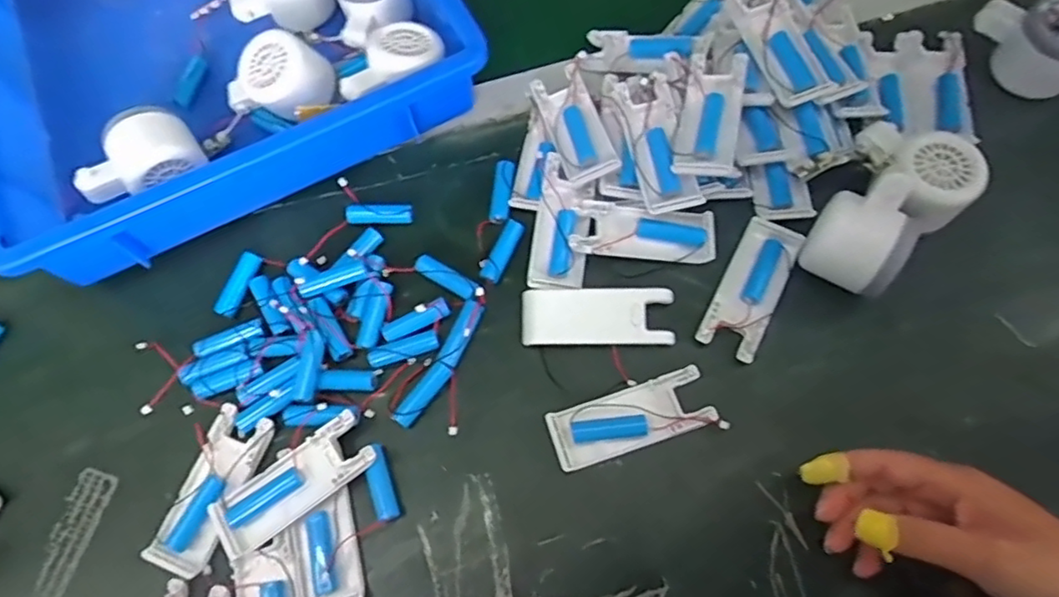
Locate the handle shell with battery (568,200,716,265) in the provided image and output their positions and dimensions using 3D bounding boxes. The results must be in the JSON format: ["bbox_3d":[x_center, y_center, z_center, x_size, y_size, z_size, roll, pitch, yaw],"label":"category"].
[{"bbox_3d":[0.085,-0.050,0.451,0.104,0.015,0.041,2,70,4],"label":"handle shell with battery"}]

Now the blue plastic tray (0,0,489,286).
[{"bbox_3d":[-0.315,-0.309,0.550,0.361,0.081,0.548,-27,71,-7],"label":"blue plastic tray"}]

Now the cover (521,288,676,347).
[{"bbox_3d":[0.047,0.012,0.433,0.106,0.010,0.040,0,70,3],"label":"cover"}]

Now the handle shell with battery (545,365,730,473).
[{"bbox_3d":[0.068,0.081,0.412,0.108,0.013,0.041,-17,70,-3],"label":"handle shell with battery"}]

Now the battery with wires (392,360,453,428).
[{"bbox_3d":[-0.074,0.067,0.431,0.015,0.011,0.052,36,75,15],"label":"battery with wires"}]

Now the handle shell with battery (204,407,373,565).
[{"bbox_3d":[-0.154,0.122,0.406,0.106,0.021,0.040,-35,72,-9],"label":"handle shell with battery"}]

